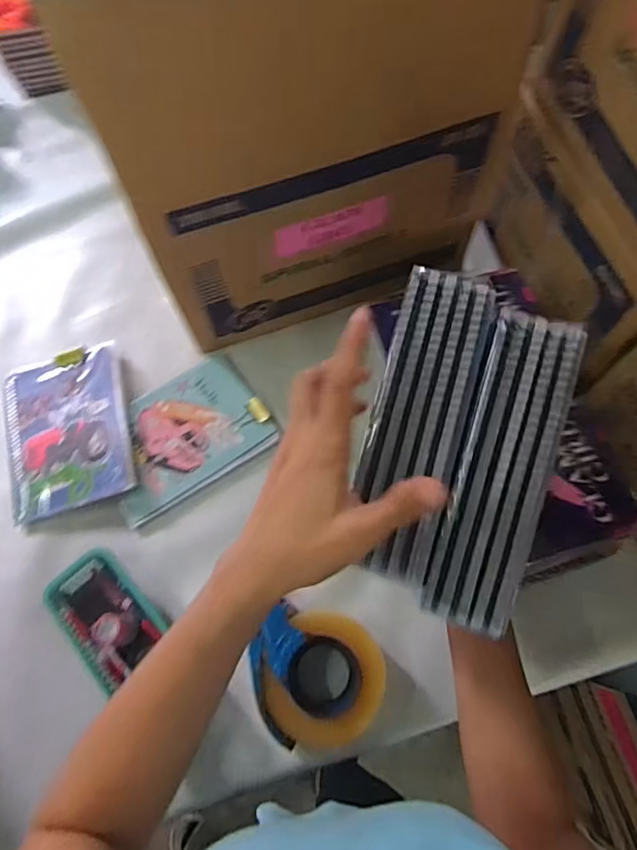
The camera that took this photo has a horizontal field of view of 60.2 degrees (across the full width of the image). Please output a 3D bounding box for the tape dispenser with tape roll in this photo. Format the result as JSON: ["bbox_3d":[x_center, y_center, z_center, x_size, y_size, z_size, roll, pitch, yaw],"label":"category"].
[{"bbox_3d":[-0.002,0.268,0.588,0.140,0.057,0.133,9,70,5],"label":"tape dispenser with tape roll"}]

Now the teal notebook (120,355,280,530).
[{"bbox_3d":[-0.176,0.013,0.709,0.209,0.009,0.155,-33,72,-10],"label":"teal notebook"}]

